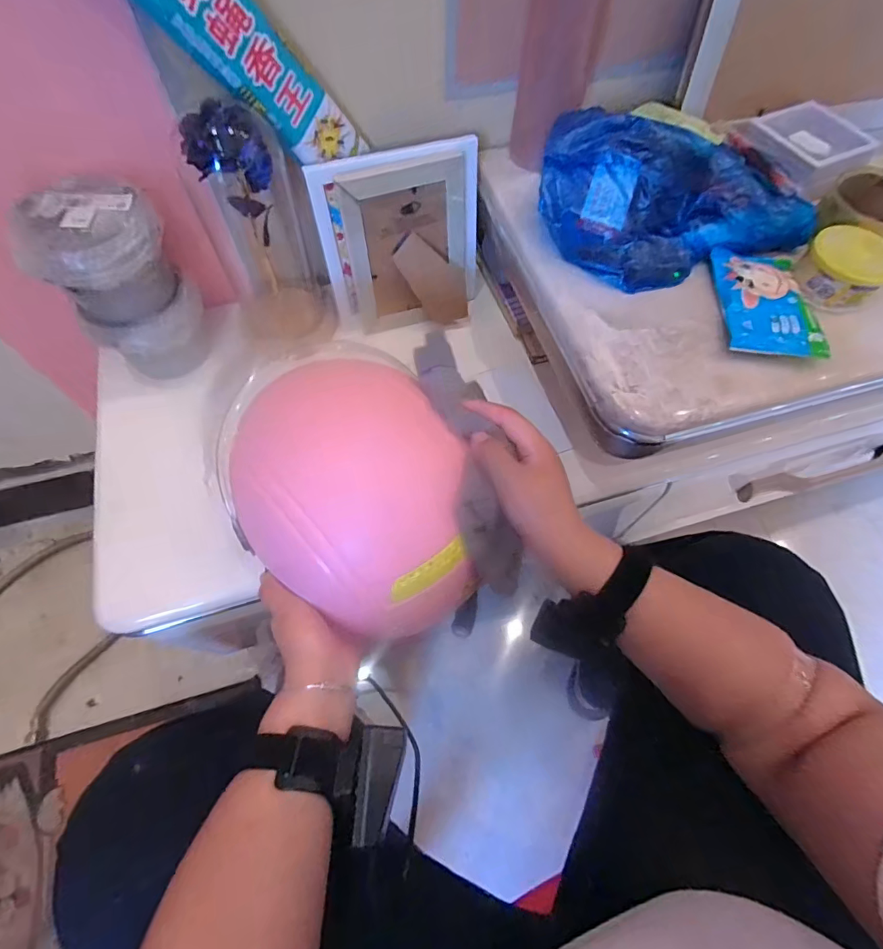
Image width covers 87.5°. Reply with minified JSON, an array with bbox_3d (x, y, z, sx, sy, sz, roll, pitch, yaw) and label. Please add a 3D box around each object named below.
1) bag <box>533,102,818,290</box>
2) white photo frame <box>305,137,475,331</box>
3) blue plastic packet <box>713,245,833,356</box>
[{"bbox_3d":[0.203,-0.223,0.385,0.239,0.073,0.105,10,64,4],"label":"bag"},{"bbox_3d":[-0.038,-0.240,0.491,0.167,0.172,0.035,-14,49,-6],"label":"white photo frame"},{"bbox_3d":[0.273,-0.149,0.391,0.071,0.015,0.125,6,64,1],"label":"blue plastic packet"}]

